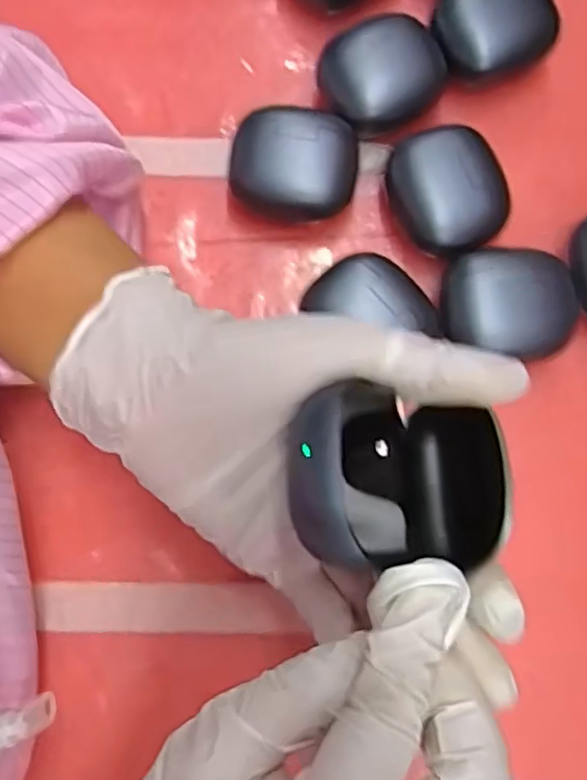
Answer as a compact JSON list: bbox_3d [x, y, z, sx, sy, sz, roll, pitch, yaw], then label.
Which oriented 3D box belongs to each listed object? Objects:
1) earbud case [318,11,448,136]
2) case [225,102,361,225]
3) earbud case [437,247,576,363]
[{"bbox_3d":[0.041,-0.142,0.313,0.056,0.025,0.045,-12,80,-3],"label":"earbud case"},{"bbox_3d":[0.000,-0.099,0.304,0.054,0.031,0.045,4,79,0],"label":"case"},{"bbox_3d":[0.091,-0.036,0.293,0.054,0.027,0.044,-2,79,-1],"label":"earbud case"}]

